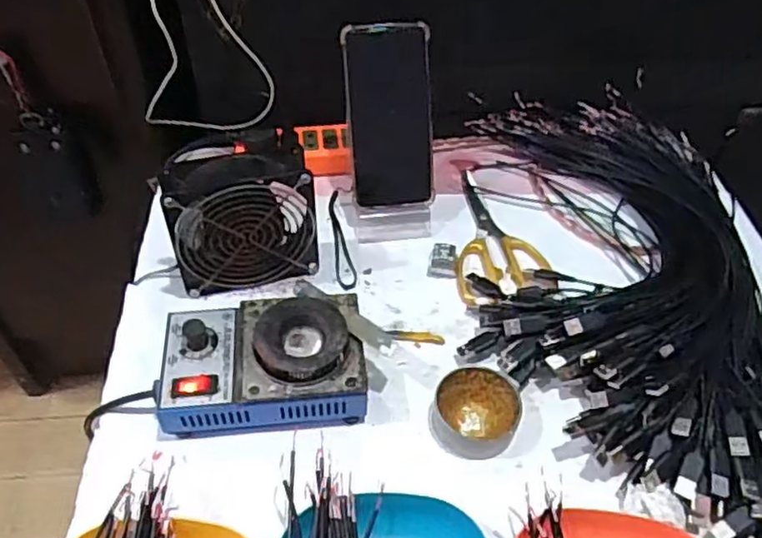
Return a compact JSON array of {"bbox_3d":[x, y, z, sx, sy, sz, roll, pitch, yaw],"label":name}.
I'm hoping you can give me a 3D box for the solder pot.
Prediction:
[{"bbox_3d":[-0.089,0.066,0.502,0.148,0.054,0.097,-4,50,-5],"label":"solder pot"}]

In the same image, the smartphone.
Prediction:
[{"bbox_3d":[0.009,-0.141,0.621,0.077,0.165,0.005,-3,16,-2],"label":"smartphone"}]

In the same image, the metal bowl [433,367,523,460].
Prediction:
[{"bbox_3d":[0.072,0.109,0.504,0.062,0.022,0.064,1,49,-1],"label":"metal bowl"}]

